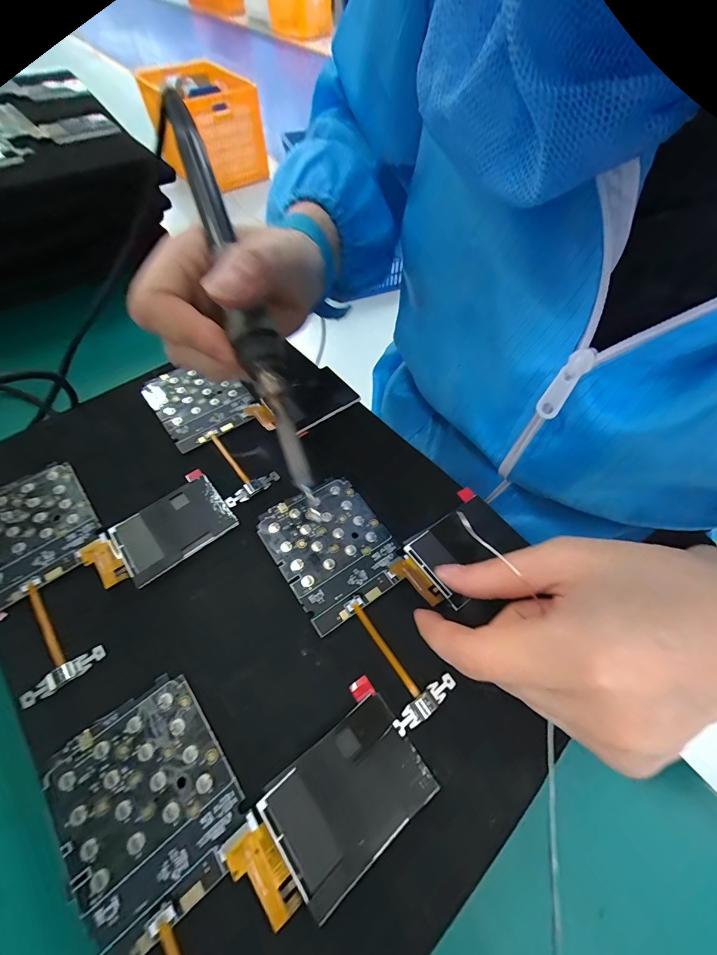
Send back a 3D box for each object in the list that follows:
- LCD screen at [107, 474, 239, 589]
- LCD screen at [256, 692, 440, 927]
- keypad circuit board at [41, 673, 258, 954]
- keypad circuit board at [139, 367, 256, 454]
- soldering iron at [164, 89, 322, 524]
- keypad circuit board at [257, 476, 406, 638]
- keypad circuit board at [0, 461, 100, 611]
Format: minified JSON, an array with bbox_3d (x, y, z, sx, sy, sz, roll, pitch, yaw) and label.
[{"bbox_3d":[-0.107,0.028,0.214,0.060,0.004,0.043,-35,64,-19],"label":"LCD screen"},{"bbox_3d":[-0.004,0.128,0.151,0.062,0.004,0.043,-34,64,-18],"label":"LCD screen"},{"bbox_3d":[-0.086,0.131,0.150,0.061,0.004,0.076,-34,65,-19],"label":"keypad circuit board"},{"bbox_3d":[-0.115,-0.057,0.268,0.061,0.005,0.075,-35,64,-18],"label":"keypad circuit board"},{"bbox_3d":[-0.052,-0.079,0.163,0.017,0.018,0.205,-18,86,-11],"label":"soldering iron"},{"bbox_3d":[-0.015,0.038,0.209,0.060,0.004,0.076,-31,63,-17],"label":"keypad circuit board"},{"bbox_3d":[-0.190,0.029,0.212,0.063,0.004,0.075,-35,65,-19],"label":"keypad circuit board"}]

